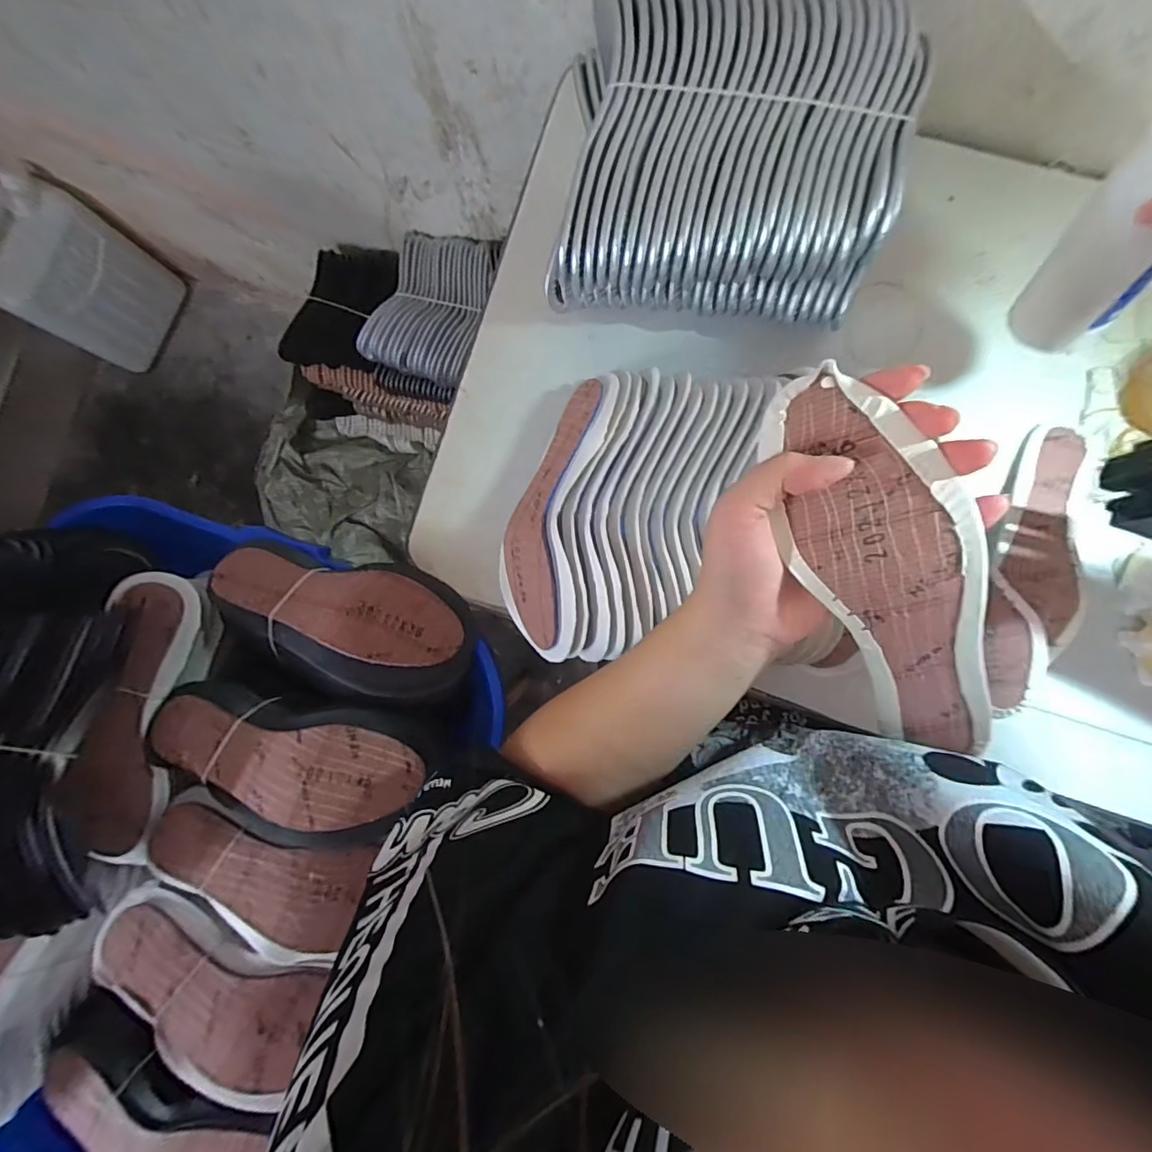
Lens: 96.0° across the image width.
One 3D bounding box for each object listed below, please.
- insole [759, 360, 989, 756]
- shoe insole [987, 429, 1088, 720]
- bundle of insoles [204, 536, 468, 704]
[{"bbox_3d":[0.151,0.008,0.250,0.061,0.051,0.208,-29,104,0],"label":"insole"},{"bbox_3d":[0.373,-0.010,0.427,0.073,0.030,0.244,12,86,3],"label":"shoe insole"},{"bbox_3d":[-0.208,0.039,0.443,0.230,0.051,0.112,12,86,3],"label":"bundle of insoles"}]

